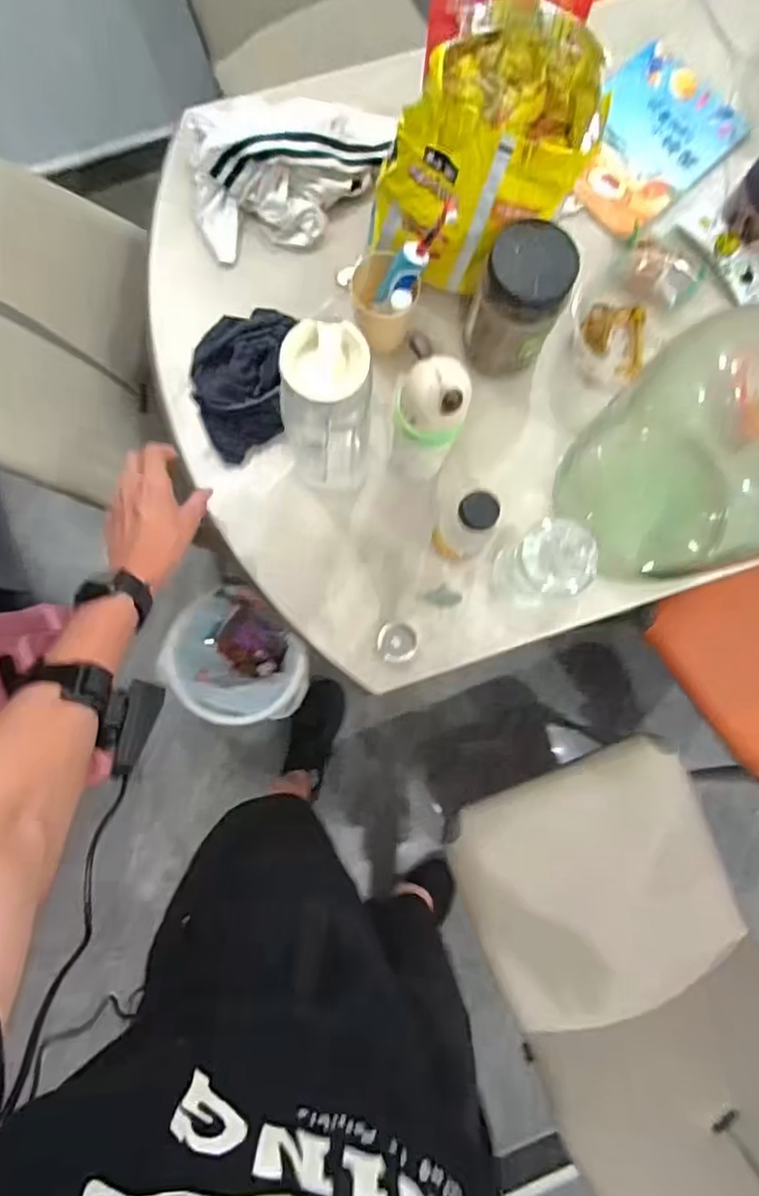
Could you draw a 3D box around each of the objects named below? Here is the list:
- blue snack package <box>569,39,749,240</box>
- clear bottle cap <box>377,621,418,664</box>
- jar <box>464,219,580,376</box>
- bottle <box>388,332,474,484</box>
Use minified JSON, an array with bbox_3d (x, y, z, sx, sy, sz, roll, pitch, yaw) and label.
[{"bbox_3d":[0.355,-0.610,0.797,0.255,0.008,0.175,-43,87,-6],"label":"blue snack package"},{"bbox_3d":[0.022,0.053,0.709,0.046,0.028,0.047,0,84,-2],"label":"clear bottle cap"},{"bbox_3d":[0.158,-0.333,0.681,0.091,0.166,0.086,0,84,-2],"label":"jar"},{"bbox_3d":[0.050,-0.187,0.635,0.065,0.222,0.068,0,84,-2],"label":"bottle"}]

